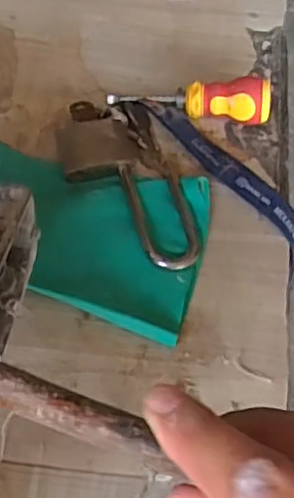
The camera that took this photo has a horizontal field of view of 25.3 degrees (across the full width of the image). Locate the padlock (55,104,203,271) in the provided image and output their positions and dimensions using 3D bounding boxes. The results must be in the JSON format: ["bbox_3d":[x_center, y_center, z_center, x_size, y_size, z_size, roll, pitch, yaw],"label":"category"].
[{"bbox_3d":[-0.015,-0.048,0.459,0.074,0.018,0.145,-18,62,-12],"label":"padlock"}]

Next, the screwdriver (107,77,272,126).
[{"bbox_3d":[0.032,-0.109,0.486,0.118,0.036,0.027,4,59,0],"label":"screwdriver"}]

